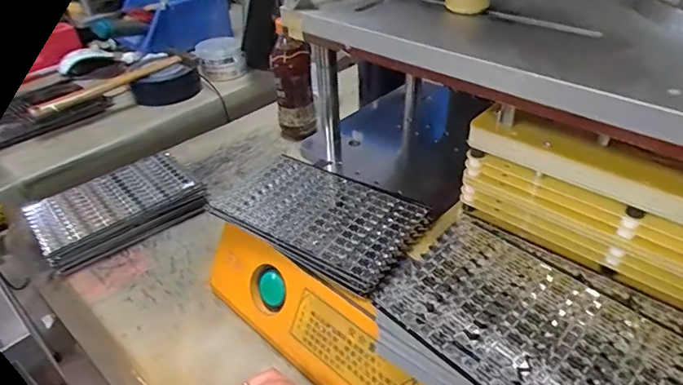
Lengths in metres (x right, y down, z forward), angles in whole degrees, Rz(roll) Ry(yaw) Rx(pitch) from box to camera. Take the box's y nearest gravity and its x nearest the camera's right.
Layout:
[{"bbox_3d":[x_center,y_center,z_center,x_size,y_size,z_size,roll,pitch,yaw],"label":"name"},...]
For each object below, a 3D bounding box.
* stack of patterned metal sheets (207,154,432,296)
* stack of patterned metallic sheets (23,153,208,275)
[{"bbox_3d":[-0.021,0.020,0.470,0.198,0.013,0.119,22,44,28],"label":"stack of patterned metal sheets"},{"bbox_3d":[-0.291,0.018,0.607,0.201,0.040,0.127,-27,44,-28],"label":"stack of patterned metallic sheets"}]

